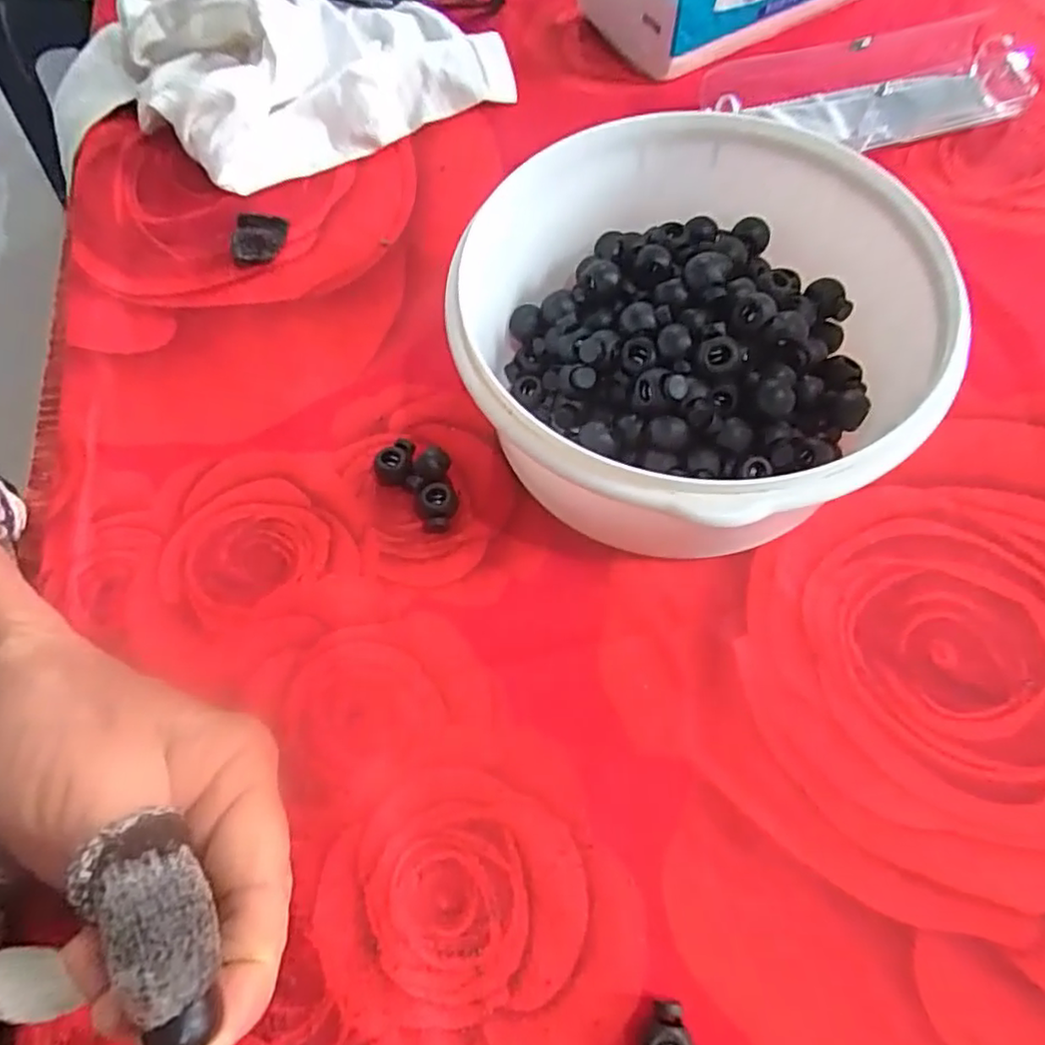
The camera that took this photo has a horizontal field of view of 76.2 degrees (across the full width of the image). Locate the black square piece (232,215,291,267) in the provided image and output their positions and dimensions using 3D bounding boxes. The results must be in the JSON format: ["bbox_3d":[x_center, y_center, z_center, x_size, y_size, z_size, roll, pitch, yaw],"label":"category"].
[{"bbox_3d":[-0.129,-0.139,0.328,0.025,0.009,0.028,-4,65,1],"label":"black square piece"}]

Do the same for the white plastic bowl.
[{"bbox_3d":[0.059,-0.063,0.249,0.159,0.075,0.160,-1,65,3],"label":"white plastic bowl"}]

